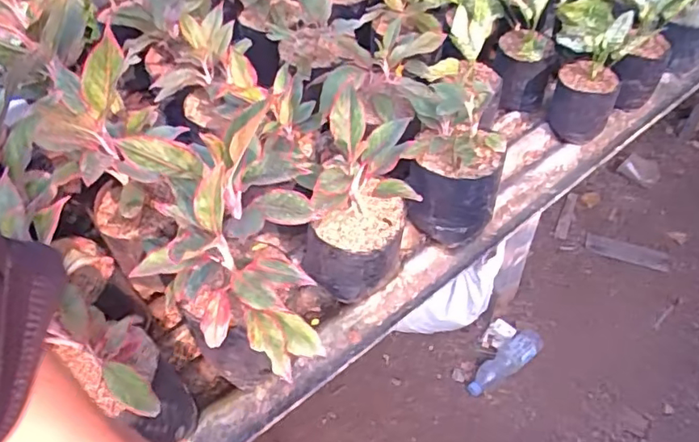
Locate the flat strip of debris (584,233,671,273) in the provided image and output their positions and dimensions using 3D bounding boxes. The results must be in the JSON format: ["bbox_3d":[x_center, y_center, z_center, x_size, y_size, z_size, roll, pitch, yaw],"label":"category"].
[{"bbox_3d":[0.758,0.086,1.506,0.212,0.010,0.067,15,62,13],"label":"flat strip of debris"}]

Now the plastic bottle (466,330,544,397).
[{"bbox_3d":[0.386,0.351,1.365,0.228,0.073,0.072,-35,56,-23],"label":"plastic bottle"}]

